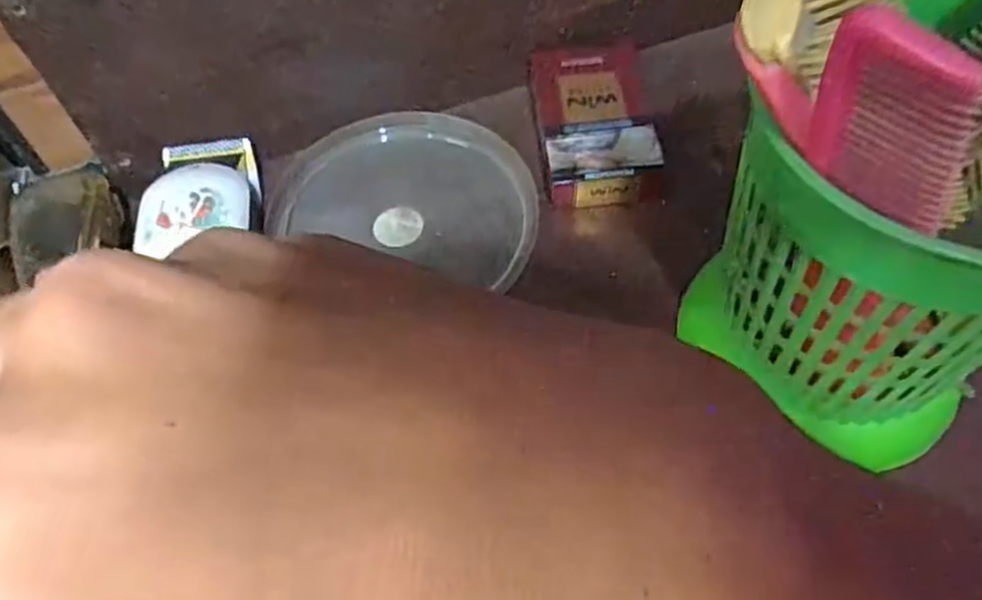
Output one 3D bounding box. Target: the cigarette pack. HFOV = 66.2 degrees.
[{"bbox_3d":[0.053,-0.094,0.400,0.058,0.027,0.097,-6,58,-1],"label":"cigarette pack"}]

